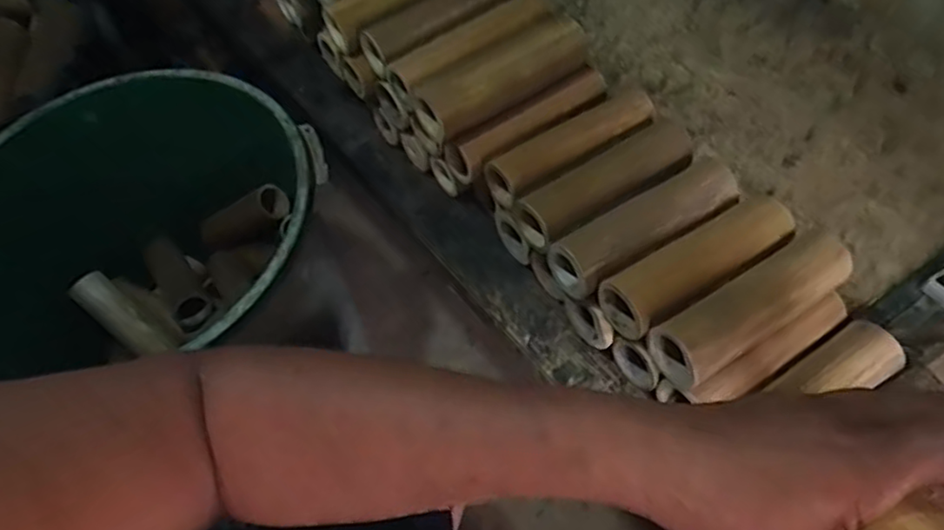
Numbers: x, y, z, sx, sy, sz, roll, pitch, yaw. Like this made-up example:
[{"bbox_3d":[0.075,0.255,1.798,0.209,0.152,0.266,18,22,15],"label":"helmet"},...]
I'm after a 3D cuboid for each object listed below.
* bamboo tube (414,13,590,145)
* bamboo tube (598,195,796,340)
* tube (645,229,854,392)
[{"bbox_3d":[0.034,-0.190,0.633,0.182,0.051,0.052,-33,61,-17],"label":"bamboo tube"},{"bbox_3d":[0.197,-0.003,0.566,0.179,0.042,0.056,-31,61,-15],"label":"bamboo tube"},{"bbox_3d":[0.232,0.034,0.539,0.186,0.047,0.056,-29,60,-14],"label":"tube"}]

